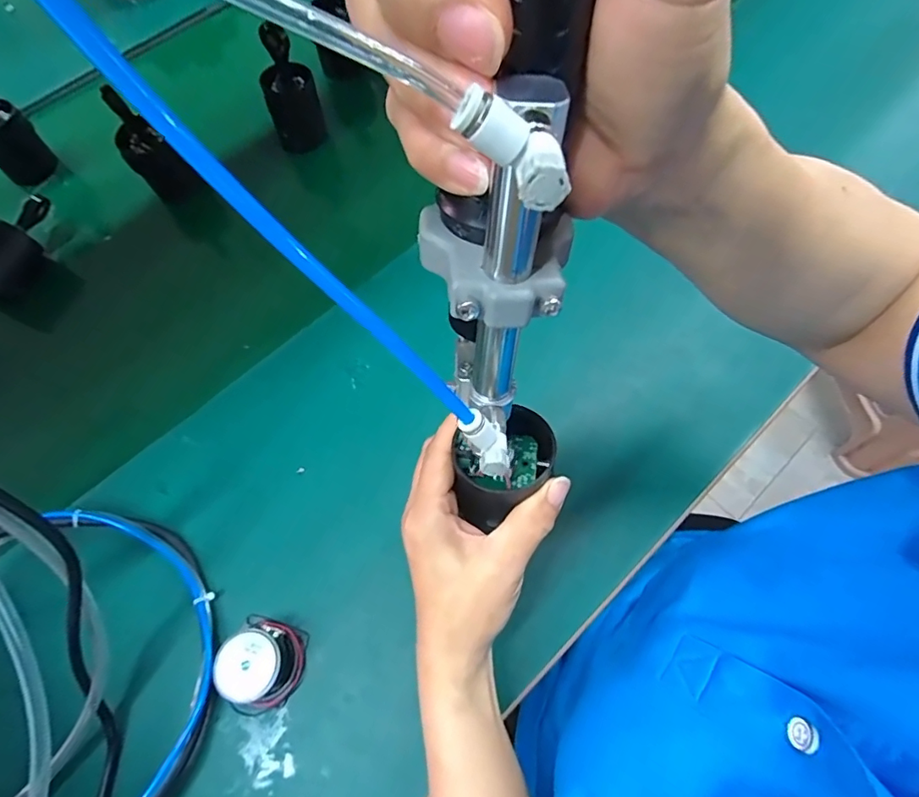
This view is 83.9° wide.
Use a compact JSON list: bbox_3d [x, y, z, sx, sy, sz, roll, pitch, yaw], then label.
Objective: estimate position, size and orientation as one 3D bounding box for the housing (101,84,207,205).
[{"bbox_3d":[-0.315,-0.254,0.526,0.052,0.129,0.045,-35,68,-11],"label":"housing"}]

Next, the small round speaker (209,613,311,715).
[{"bbox_3d":[-0.138,0.184,0.351,0.048,0.038,0.056,13,68,10],"label":"small round speaker"}]

